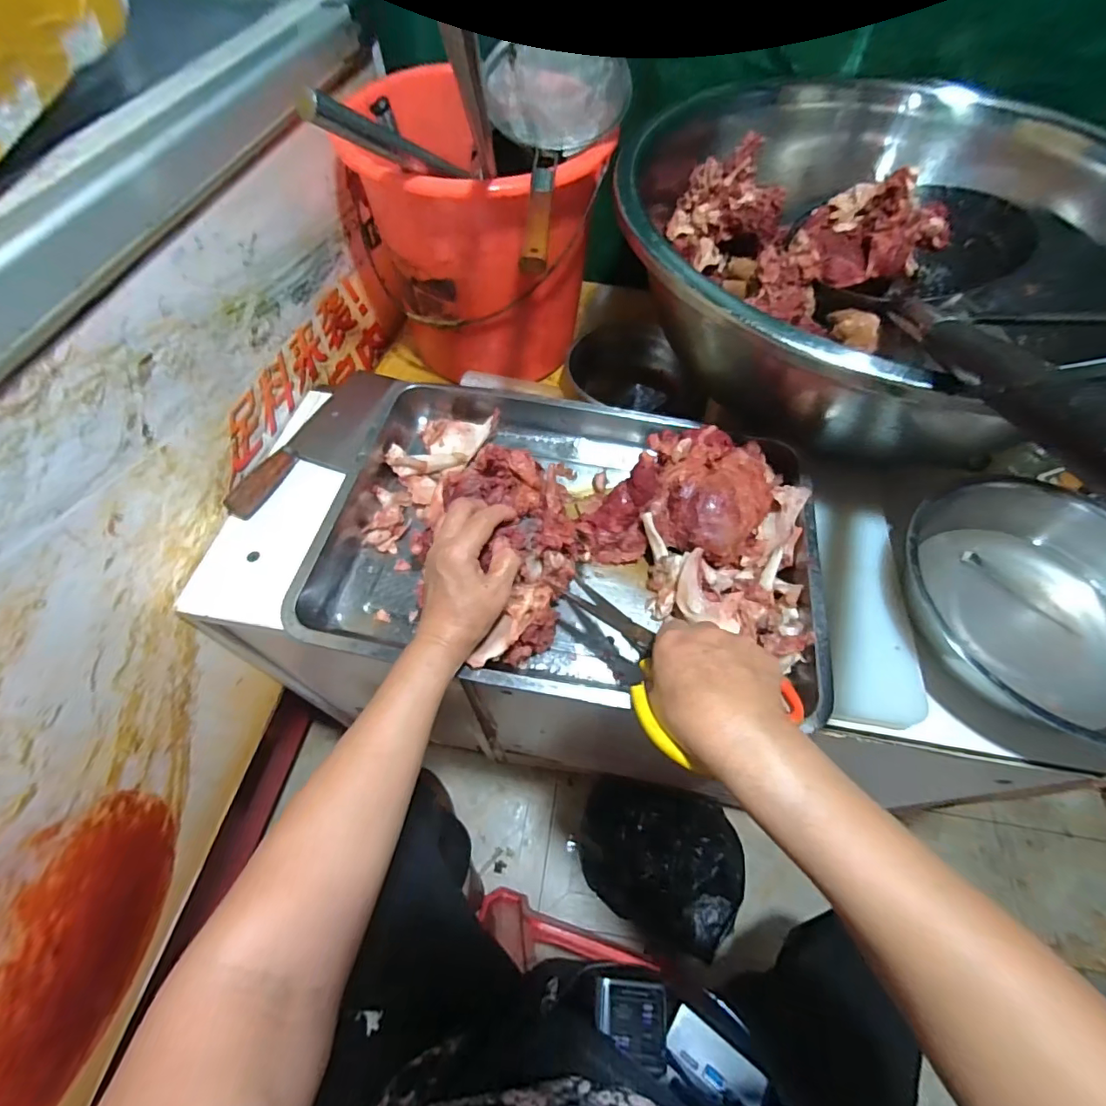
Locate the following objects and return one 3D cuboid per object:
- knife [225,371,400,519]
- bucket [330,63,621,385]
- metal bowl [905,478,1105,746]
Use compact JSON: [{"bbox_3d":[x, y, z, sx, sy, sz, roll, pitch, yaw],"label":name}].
[{"bbox_3d":[-0.288,-0.148,0.628,0.088,0.029,0.268,14,60,8],"label":"knife"},{"bbox_3d":[-0.114,-0.446,0.747,0.292,0.307,0.308,-25,63,-14],"label":"bucket"},{"bbox_3d":[0.480,0.063,0.475,0.235,0.093,0.233,0,59,0],"label":"metal bowl"}]

